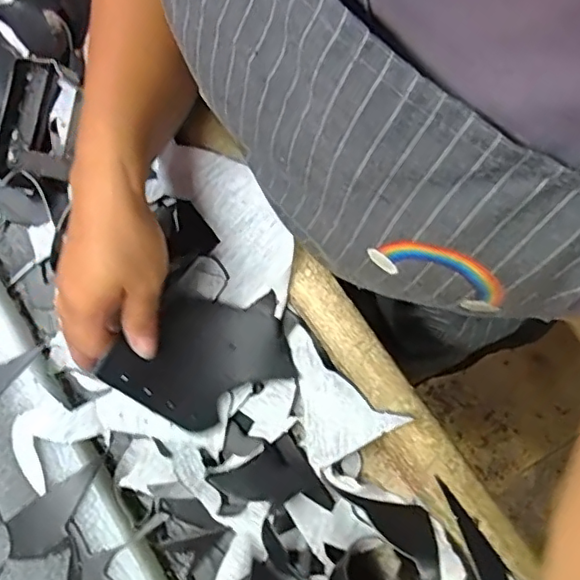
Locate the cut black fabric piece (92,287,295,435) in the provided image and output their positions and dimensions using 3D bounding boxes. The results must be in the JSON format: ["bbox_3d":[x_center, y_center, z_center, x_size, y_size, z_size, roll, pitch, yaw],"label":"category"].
[{"bbox_3d":[-0.067,0.046,0.428,0.126,0.046,0.092,-31,79,-5],"label":"cut black fabric piece"}]

